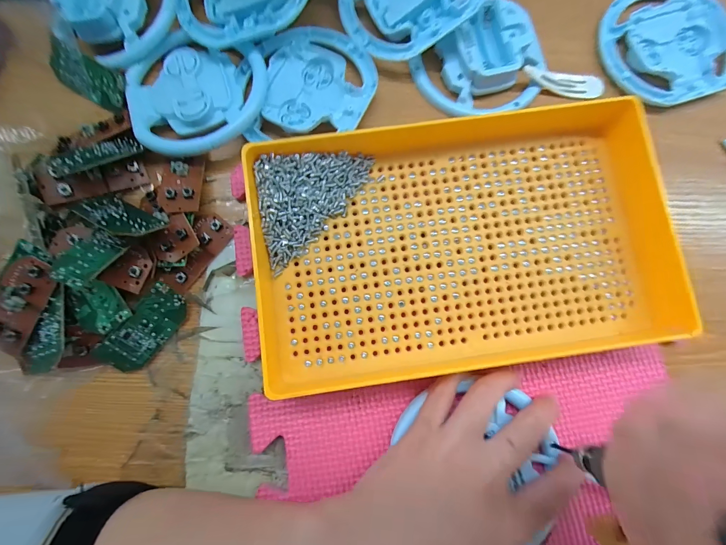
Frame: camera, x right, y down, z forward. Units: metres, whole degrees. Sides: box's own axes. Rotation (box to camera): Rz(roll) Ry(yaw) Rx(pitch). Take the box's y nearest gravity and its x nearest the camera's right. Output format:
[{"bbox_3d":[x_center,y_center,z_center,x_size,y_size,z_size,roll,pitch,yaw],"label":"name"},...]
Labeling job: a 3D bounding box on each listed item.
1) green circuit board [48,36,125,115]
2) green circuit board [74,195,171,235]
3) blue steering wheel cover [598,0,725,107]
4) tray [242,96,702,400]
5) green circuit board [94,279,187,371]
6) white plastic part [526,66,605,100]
[{"bbox_3d":[-0.199,-0.140,0.245,0.061,0.005,0.028,29,112,-5],"label":"green circuit board"},{"bbox_3d":[-0.155,-0.036,0.215,0.057,0.032,0.004,20,124,14],"label":"green circuit board"},{"bbox_3d":[0.233,-0.175,0.261,0.099,0.013,0.096,-20,83,-3],"label":"blue steering wheel cover"},{"bbox_3d":[0.060,-0.018,0.214,0.249,0.041,0.166,-8,82,-2],"label":"tray"},{"bbox_3d":[-0.142,0.038,0.222,0.029,0.006,0.060,42,82,-18],"label":"green circuit board"},{"bbox_3d":[0.150,-0.144,0.251,0.064,0.011,0.021,5,83,0],"label":"white plastic part"}]

